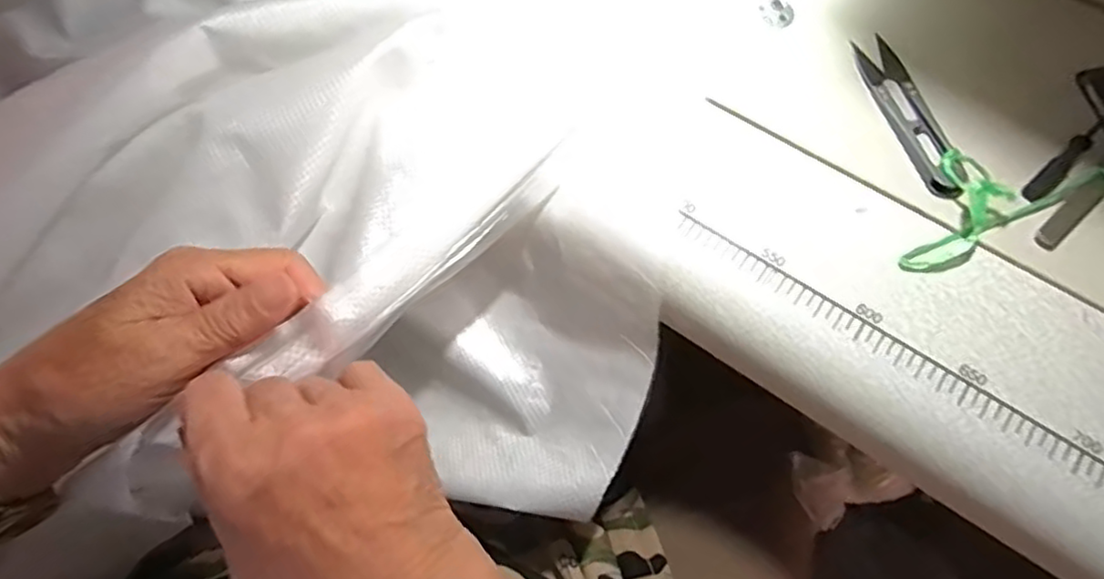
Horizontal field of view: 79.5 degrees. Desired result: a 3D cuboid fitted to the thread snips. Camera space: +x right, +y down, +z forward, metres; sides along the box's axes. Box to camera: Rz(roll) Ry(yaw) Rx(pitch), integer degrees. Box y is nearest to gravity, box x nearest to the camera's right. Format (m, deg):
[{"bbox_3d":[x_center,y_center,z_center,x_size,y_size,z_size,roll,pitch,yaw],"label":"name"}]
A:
[{"bbox_3d":[0.184,-0.090,0.342,0.022,0.006,0.099,-12,68,-4],"label":"thread snips"}]

